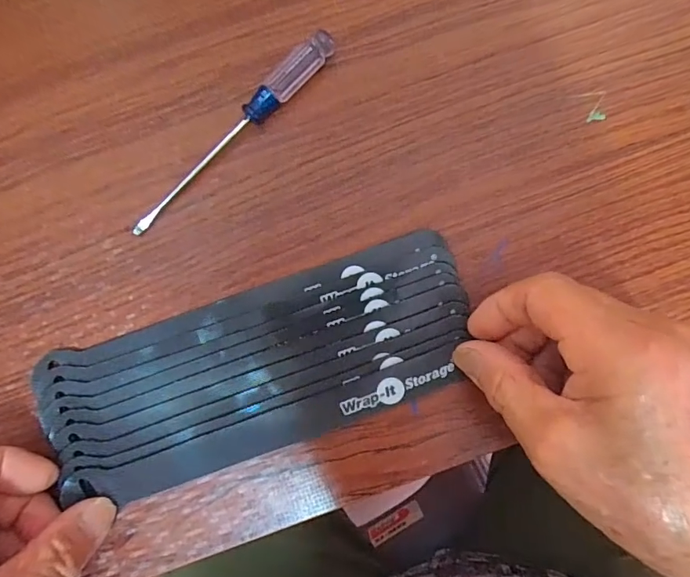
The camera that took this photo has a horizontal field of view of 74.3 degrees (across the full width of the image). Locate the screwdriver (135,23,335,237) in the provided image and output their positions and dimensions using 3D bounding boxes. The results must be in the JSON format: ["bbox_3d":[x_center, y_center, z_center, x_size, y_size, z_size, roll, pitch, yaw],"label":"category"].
[{"bbox_3d":[-0.053,-0.073,0.215,0.127,0.012,0.012,-44,89,-3],"label":"screwdriver"}]

